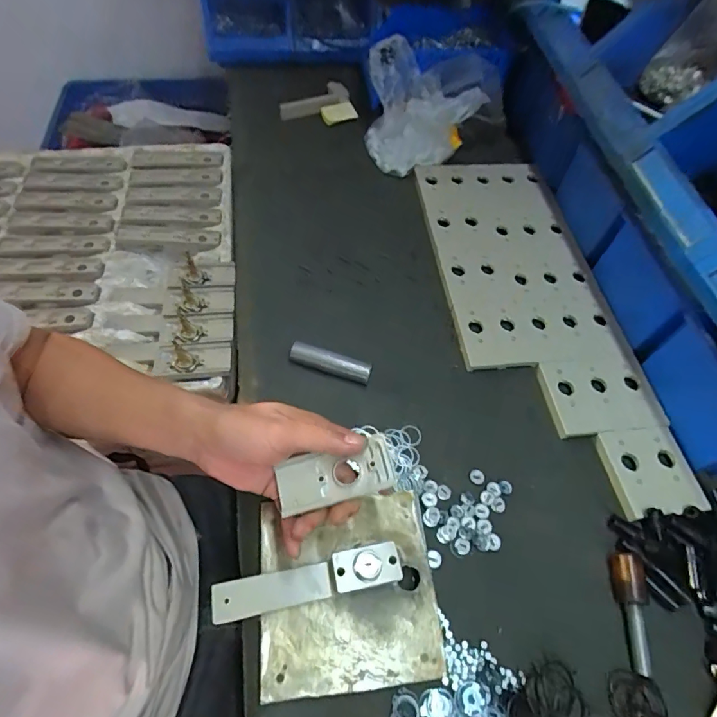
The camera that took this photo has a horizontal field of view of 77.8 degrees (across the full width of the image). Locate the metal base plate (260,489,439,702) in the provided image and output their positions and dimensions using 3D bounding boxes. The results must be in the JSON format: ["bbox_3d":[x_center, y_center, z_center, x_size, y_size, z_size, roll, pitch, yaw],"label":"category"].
[{"bbox_3d":[-0.010,0.201,0.390,0.145,0.025,0.146,-2,58,-6],"label":"metal base plate"}]

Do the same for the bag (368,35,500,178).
[{"bbox_3d":[0.104,-0.397,0.690,0.173,0.128,0.198,8,58,2],"label":"bag"}]

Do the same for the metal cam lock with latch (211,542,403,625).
[{"bbox_3d":[-0.043,0.181,0.359,0.151,0.041,0.029,-8,59,-9],"label":"metal cam lock with latch"}]

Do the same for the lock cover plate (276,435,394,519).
[{"bbox_3d":[-0.020,0.095,0.357,0.093,0.014,0.040,-14,60,1],"label":"lock cover plate"}]

